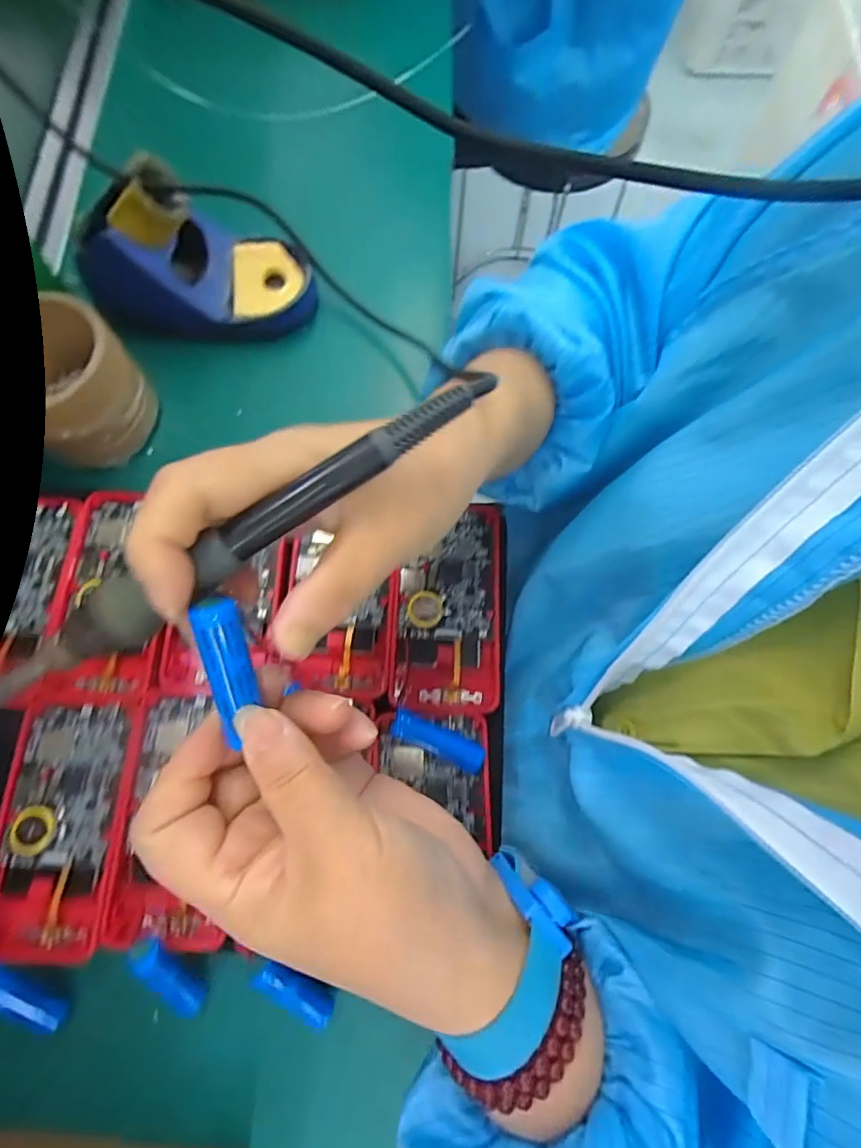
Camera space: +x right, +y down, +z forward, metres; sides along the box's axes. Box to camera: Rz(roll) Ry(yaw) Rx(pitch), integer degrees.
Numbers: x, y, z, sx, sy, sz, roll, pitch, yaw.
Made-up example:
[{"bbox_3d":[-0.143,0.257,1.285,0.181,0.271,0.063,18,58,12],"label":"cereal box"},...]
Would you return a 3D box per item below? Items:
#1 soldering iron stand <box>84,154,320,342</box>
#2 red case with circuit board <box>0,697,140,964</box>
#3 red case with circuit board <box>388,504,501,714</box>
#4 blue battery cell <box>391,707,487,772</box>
[{"bbox_3d":[-0.159,-0.212,0.340,0.144,0.082,0.073,9,75,2],"label":"soldering iron stand"},{"bbox_3d":[-0.194,0.130,0.267,0.063,0.013,0.123,2,75,0],"label":"red case with circuit board"},{"bbox_3d":[0.010,0.018,0.299,0.061,0.011,0.121,3,75,0],"label":"red case with circuit board"},{"bbox_3d":[0.004,0.089,0.273,0.051,0.011,0.015,24,76,5],"label":"blue battery cell"}]

